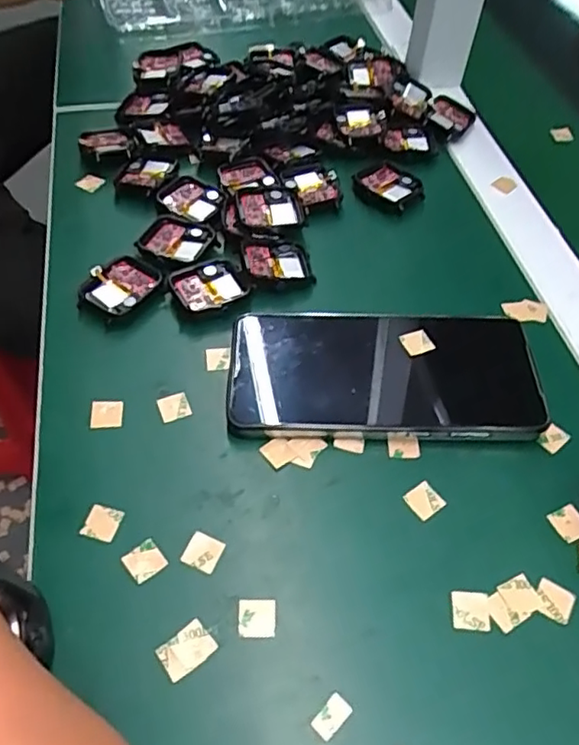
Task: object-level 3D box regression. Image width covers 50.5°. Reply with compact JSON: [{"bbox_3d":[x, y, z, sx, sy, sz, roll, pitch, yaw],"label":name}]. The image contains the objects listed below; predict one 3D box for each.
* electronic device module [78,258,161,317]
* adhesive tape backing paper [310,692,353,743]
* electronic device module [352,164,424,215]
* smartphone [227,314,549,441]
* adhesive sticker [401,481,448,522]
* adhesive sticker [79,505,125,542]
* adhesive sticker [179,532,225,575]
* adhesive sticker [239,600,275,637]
[{"bbox_3d":[-0.100,-0.052,0.366,0.034,0.009,0.044,31,57,19],"label":"electronic device module"},{"bbox_3d":[0.017,0.133,0.238,0.016,0.004,0.009,-37,63,-27],"label":"adhesive tape backing paper"},{"bbox_3d":[0.072,-0.132,0.437,0.038,0.009,0.043,-34,62,-25],"label":"electronic device module"},{"bbox_3d":[0.050,0.001,0.333,0.161,0.017,0.076,1,53,-2],"label":"smartphone"},{"bbox_3d":[0.065,0.061,0.296,0.015,0.004,0.016,-32,61,-24],"label":"adhesive sticker"},{"bbox_3d":[-0.086,0.070,0.284,0.016,0.004,0.015,16,59,4],"label":"adhesive sticker"},{"bbox_3d":[-0.039,0.080,0.276,0.015,0.004,0.014,20,54,12],"label":"adhesive sticker"},{"bbox_3d":[-0.014,0.104,0.261,0.015,0.004,0.015,1,58,-5],"label":"adhesive sticker"}]

